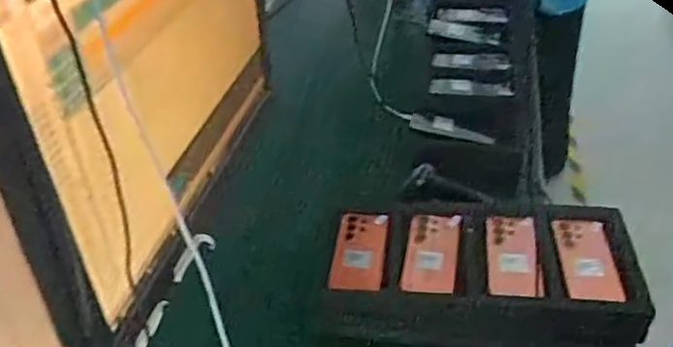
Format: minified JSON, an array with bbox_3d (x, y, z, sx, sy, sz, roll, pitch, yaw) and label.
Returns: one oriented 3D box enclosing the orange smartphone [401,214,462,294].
[{"bbox_3d":[0.142,0.118,0.958,0.077,0.010,0.131,5,57,13],"label":"orange smartphone"}]

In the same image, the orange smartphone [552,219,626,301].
[{"bbox_3d":[0.353,0.121,0.897,0.072,0.013,0.133,-7,49,10],"label":"orange smartphone"}]

